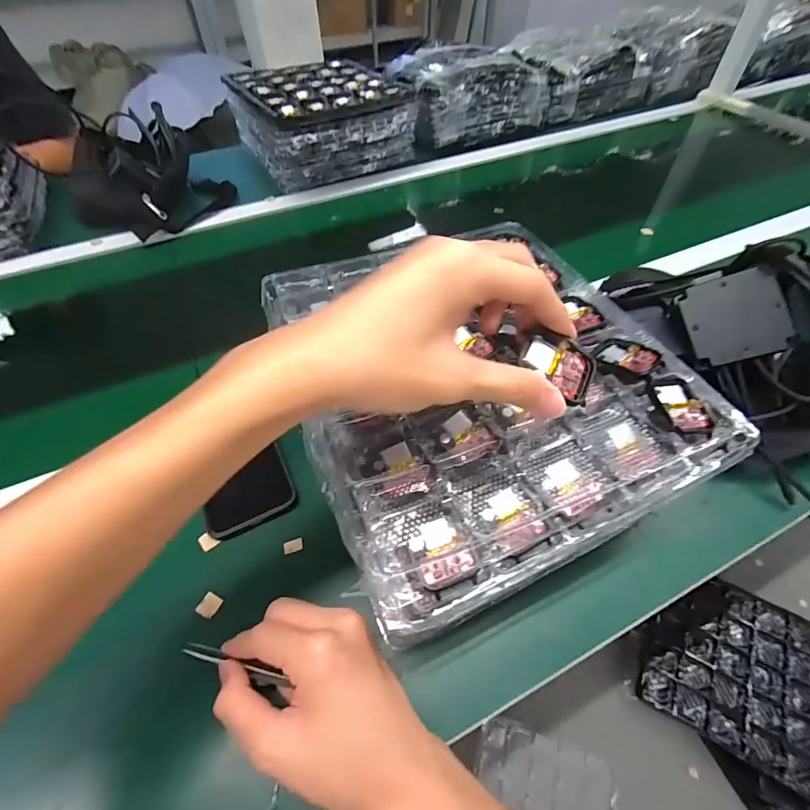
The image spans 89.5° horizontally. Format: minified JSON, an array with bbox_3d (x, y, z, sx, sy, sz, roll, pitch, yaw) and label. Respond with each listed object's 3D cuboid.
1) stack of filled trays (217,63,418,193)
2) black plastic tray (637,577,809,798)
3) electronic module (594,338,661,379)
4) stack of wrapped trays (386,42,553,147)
[{"bbox_3d":[-0.157,-0.542,0.778,0.267,0.121,0.259,-27,56,-18],"label":"stack of filled trays"},{"bbox_3d":[0.689,0.535,0.854,0.307,0.053,0.336,27,58,22],"label":"black plastic tray"},{"bbox_3d":[0.166,-0.036,0.303,0.039,0.008,0.040,-38,60,-25],"label":"electronic module"},{"bbox_3d":[0.120,-0.663,0.865,0.302,0.111,0.242,-19,54,-13],"label":"stack of wrapped trays"}]

